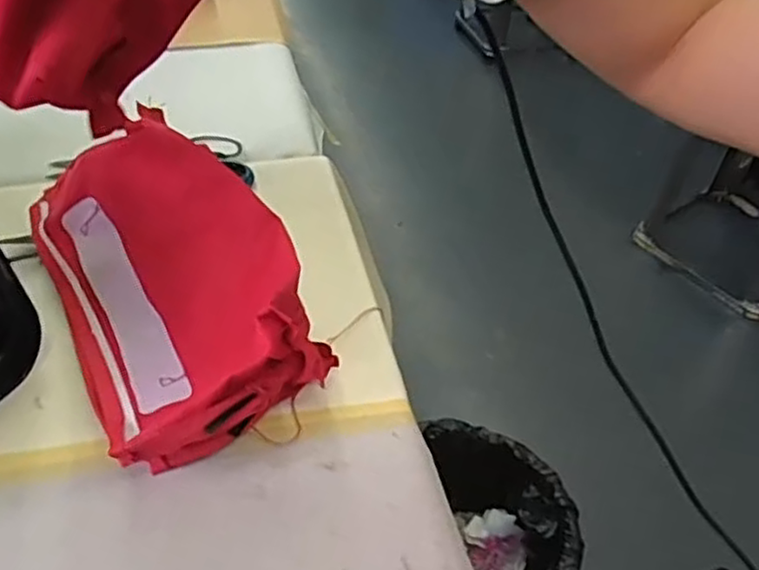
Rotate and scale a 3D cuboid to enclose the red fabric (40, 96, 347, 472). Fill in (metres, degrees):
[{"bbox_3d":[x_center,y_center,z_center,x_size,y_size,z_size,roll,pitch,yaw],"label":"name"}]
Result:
[{"bbox_3d":[-0.107,-0.003,0.374,0.115,0.082,0.199,-21,48,-22],"label":"red fabric"}]

